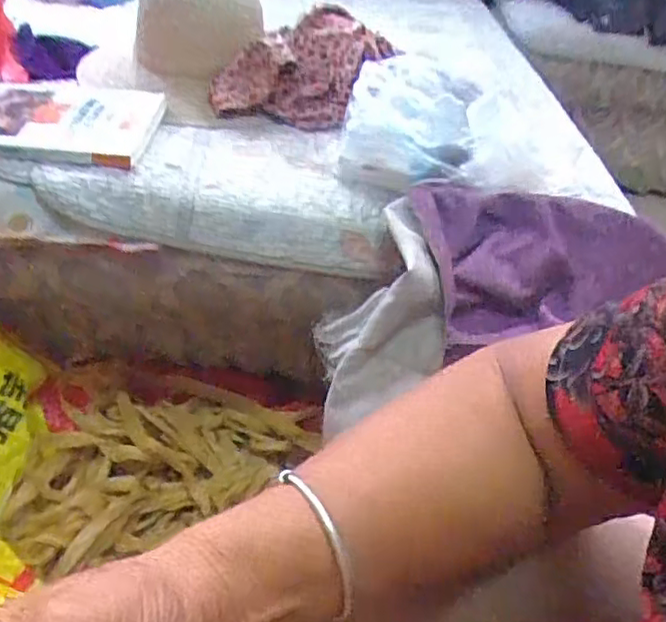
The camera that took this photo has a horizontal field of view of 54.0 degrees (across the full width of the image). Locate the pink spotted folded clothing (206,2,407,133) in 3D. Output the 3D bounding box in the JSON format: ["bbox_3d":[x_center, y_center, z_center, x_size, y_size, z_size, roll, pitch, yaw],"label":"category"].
[{"bbox_3d":[-0.041,-0.338,0.899,0.158,0.109,0.238,26,42,22],"label":"pink spotted folded clothing"}]

